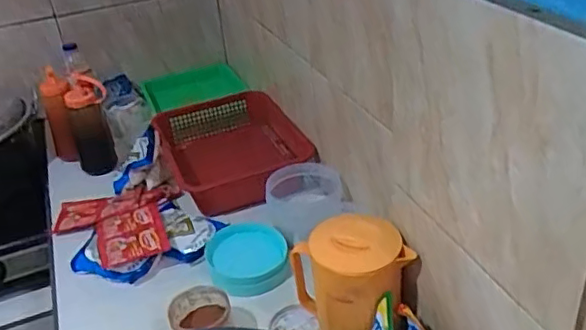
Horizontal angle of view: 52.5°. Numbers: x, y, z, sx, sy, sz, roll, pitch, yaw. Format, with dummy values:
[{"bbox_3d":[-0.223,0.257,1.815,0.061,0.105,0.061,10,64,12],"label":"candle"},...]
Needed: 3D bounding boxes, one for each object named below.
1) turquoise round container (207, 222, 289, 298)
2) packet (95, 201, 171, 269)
[{"bbox_3d":[-0.077,0.149,0.972,0.122,0.056,0.125,-4,31,3],"label":"turquoise round container"},{"bbox_3d":[-0.282,0.119,1.035,0.113,0.022,0.161,-20,34,-12],"label":"packet"}]

